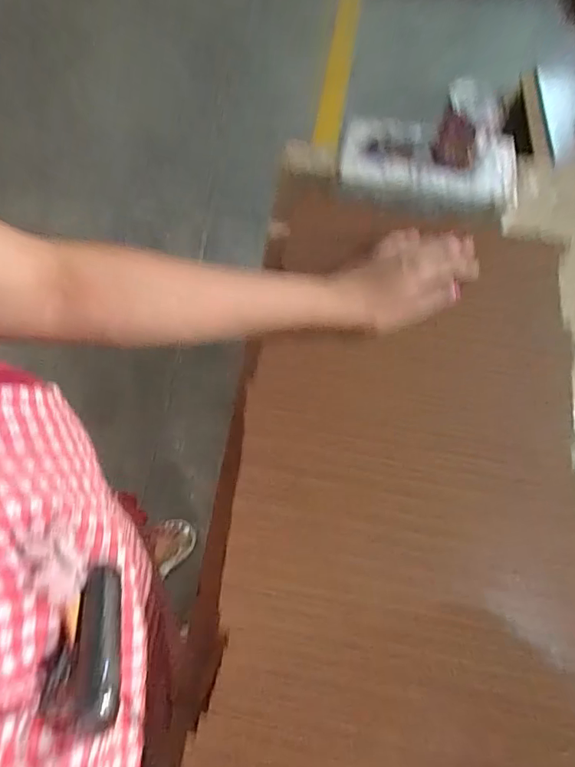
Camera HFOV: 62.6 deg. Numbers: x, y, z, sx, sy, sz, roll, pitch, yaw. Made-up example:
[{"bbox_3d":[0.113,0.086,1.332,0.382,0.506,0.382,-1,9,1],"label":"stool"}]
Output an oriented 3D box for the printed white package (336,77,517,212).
[{"bbox_3d":[0.184,-0.302,0.590,0.225,0.099,0.097,14,65,8],"label":"printed white package"}]

